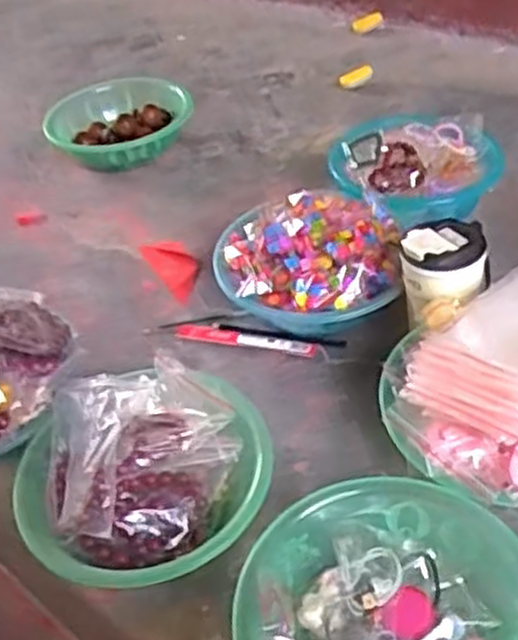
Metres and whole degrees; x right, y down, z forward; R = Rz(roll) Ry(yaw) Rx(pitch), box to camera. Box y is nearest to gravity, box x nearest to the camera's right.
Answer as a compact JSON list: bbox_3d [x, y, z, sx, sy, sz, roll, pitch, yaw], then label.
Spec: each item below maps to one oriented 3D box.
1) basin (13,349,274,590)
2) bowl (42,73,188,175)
[{"bbox_3d":[-0.106,0.151,0.759,0.228,0.090,0.228,-19,42,-11],"label":"basin"},{"bbox_3d":[-0.234,-0.330,1.342,0.239,0.067,0.220,-12,41,-4],"label":"bowl"}]

